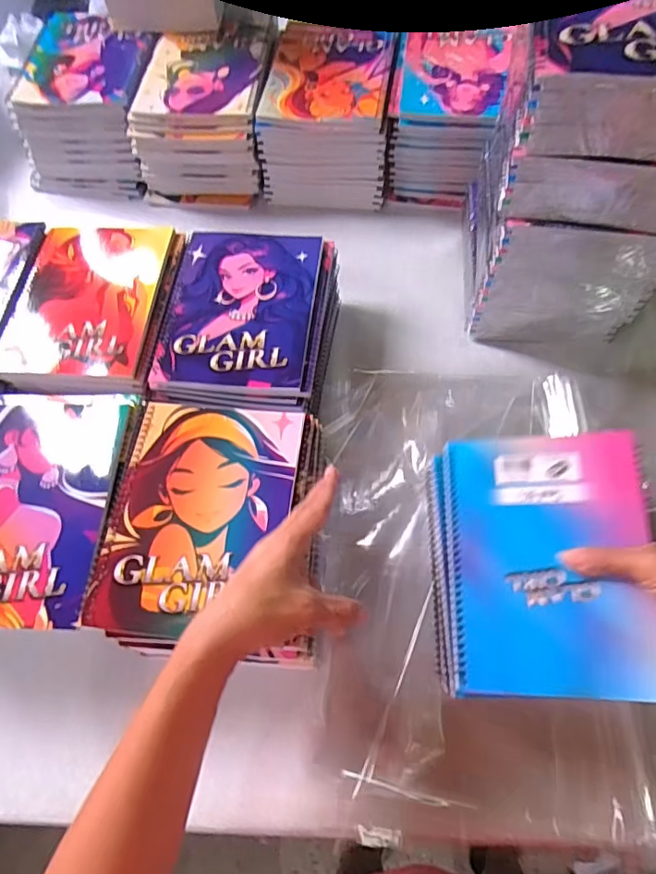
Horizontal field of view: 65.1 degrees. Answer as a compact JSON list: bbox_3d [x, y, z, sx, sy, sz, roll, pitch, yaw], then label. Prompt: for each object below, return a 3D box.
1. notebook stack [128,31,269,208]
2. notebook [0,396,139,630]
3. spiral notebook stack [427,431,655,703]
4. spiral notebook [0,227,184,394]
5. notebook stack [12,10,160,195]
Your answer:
[{"bbox_3d":[-0.161,-0.431,0.697,0.162,0.121,0.192,3,64,5],"label":"notebook stack"},{"bbox_3d":[-0.261,0.056,0.454,0.153,0.019,0.210,2,64,5],"label":"notebook"},{"bbox_3d":[0.168,0.100,0.418,0.166,0.047,0.197,-4,68,15],"label":"spiral notebook stack"},{"bbox_3d":[-0.249,-0.148,0.547,0.160,0.011,0.208,2,64,5],"label":"spiral notebook"},{"bbox_3d":[-0.320,-0.461,0.716,0.178,0.120,0.206,6,64,6],"label":"notebook stack"}]

